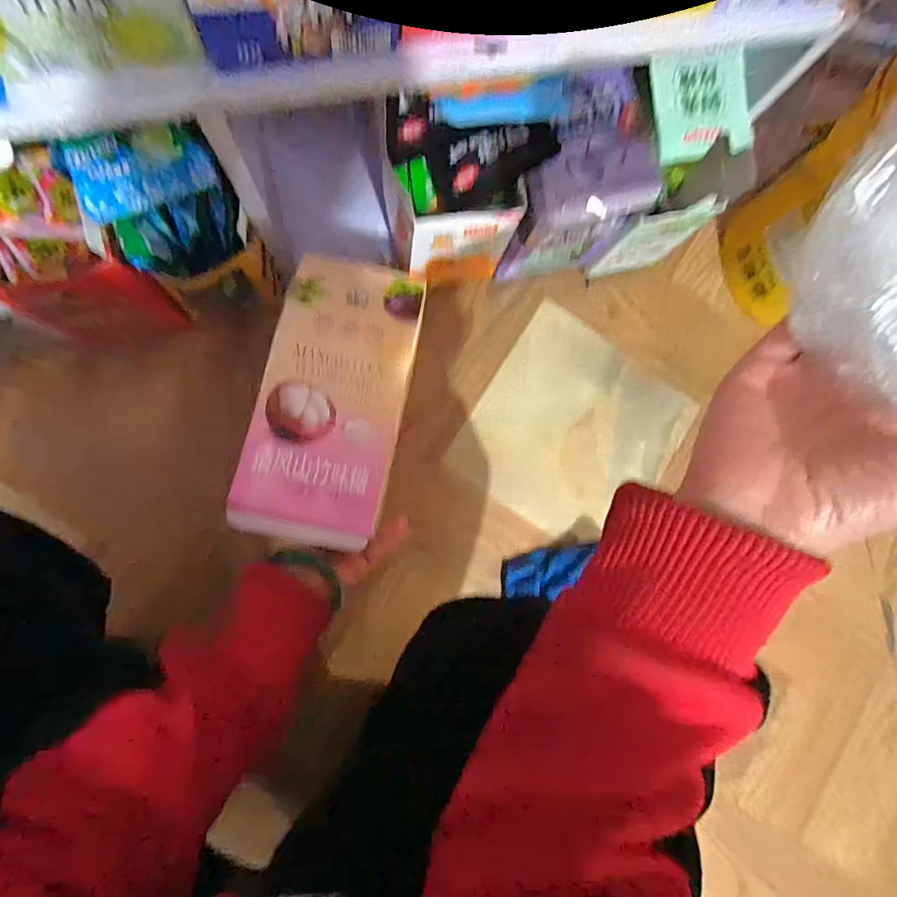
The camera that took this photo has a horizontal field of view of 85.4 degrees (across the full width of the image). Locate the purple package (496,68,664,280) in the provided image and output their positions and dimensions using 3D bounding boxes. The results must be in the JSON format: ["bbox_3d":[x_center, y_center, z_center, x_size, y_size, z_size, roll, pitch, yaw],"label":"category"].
[{"bbox_3d":[0.127,-0.284,0.564,0.128,0.206,0.117,-8,88,-9],"label":"purple package"}]

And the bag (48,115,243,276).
[{"bbox_3d":[-0.238,-0.196,0.414,0.116,0.117,0.068,-8,88,-9],"label":"bag"}]

